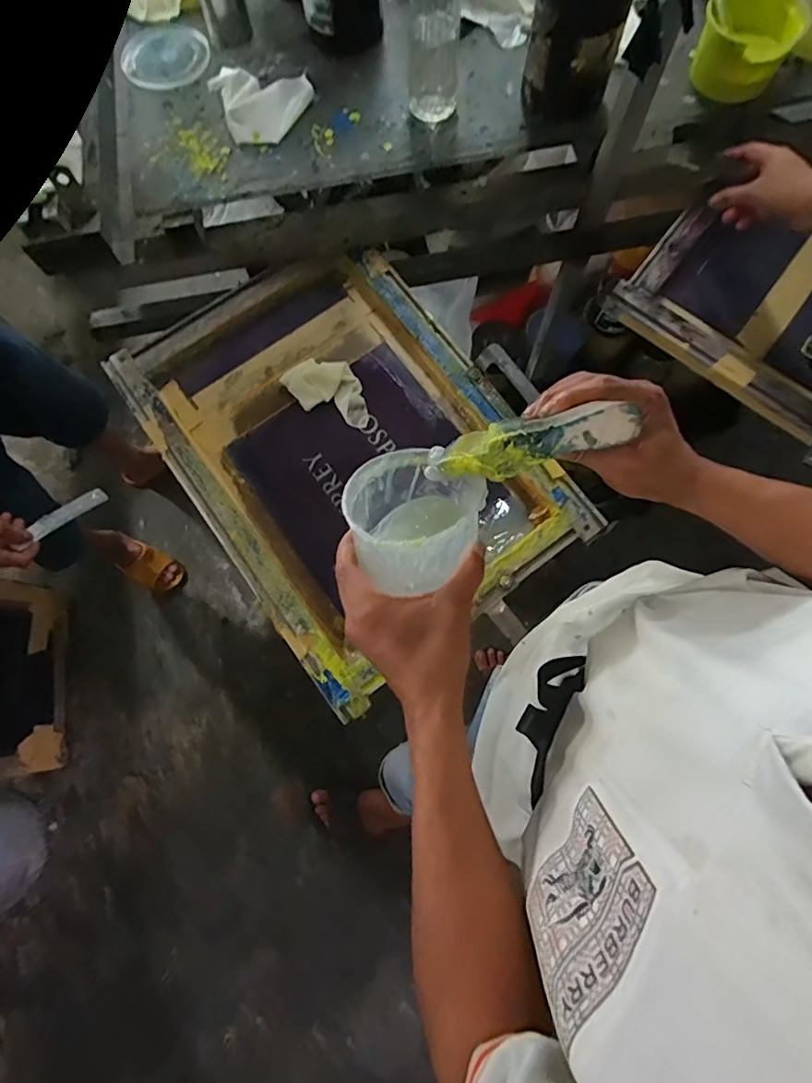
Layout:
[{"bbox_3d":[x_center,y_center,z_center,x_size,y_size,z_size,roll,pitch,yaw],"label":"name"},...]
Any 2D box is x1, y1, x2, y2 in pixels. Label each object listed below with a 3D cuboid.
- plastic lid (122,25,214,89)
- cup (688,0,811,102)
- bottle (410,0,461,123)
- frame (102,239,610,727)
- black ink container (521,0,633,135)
[{"bbox_3d":[-0.328,-0.664,0.711,0.118,0.006,0.107,-27,78,-8],"label":"plastic lid"},{"bbox_3d":[0.402,-0.595,0.622,0.106,0.073,0.110,0,76,-1],"label":"cup"},{"bbox_3d":[0.034,-0.589,0.570,0.061,0.200,0.058,-8,76,-4],"label":"bottle"},{"bbox_3d":[-0.078,-0.122,0.680,0.400,0.046,0.551,-36,79,-9],"label":"frame"},{"bbox_3d":[0.190,-0.577,0.583,0.102,0.165,0.091,2,76,-1],"label":"black ink container"}]

